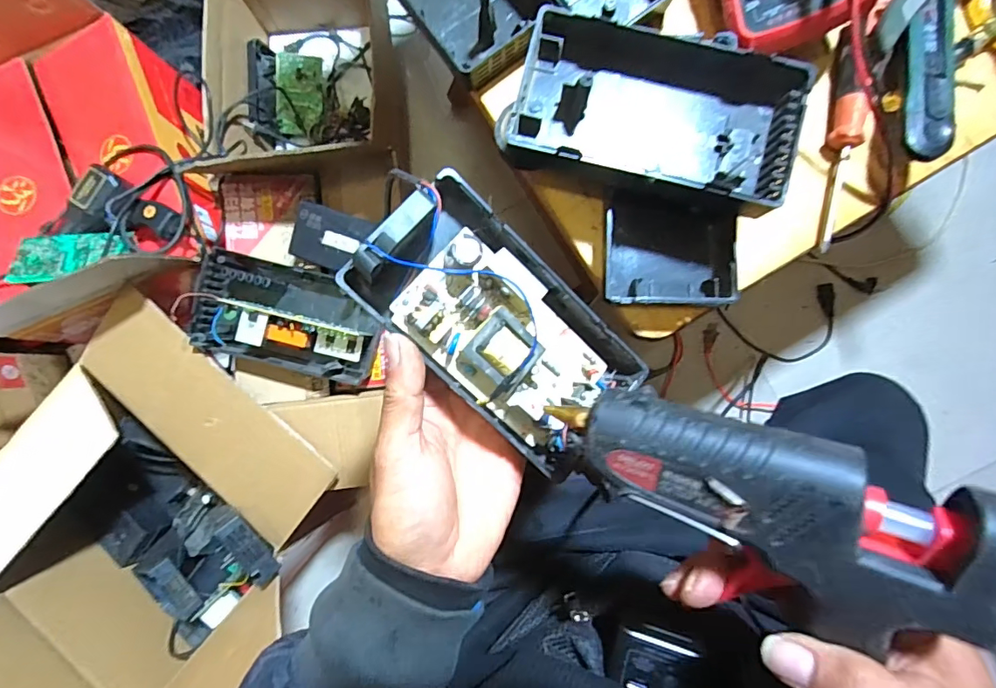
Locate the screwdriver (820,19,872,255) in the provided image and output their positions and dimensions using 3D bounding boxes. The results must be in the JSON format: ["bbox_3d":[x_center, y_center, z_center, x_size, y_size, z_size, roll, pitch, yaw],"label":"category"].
[{"bbox_3d":[0.238,-0.142,0.331,0.016,0.021,0.154,5,87,3],"label":"screwdriver"}]

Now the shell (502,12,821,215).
[{"bbox_3d":[0.097,-0.147,0.319,0.177,0.052,0.102,14,88,4],"label":"shell"}]

